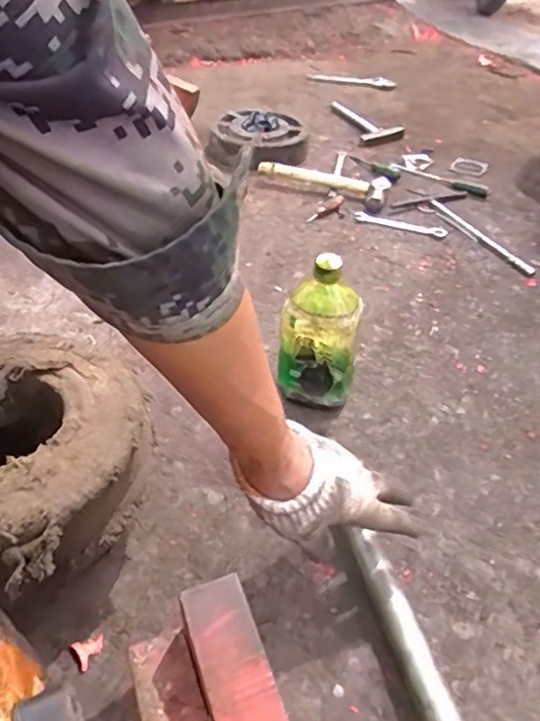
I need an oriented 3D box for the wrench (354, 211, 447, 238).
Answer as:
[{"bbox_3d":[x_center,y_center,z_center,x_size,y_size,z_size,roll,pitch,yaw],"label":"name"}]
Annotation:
[{"bbox_3d":[0.259,-0.275,1.092,0.189,0.006,0.044,21,47,20],"label":"wrench"}]

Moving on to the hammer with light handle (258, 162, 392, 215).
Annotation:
[{"bbox_3d":[0.121,-0.399,1.205,0.293,0.033,0.090,23,48,21],"label":"hammer with light handle"}]

